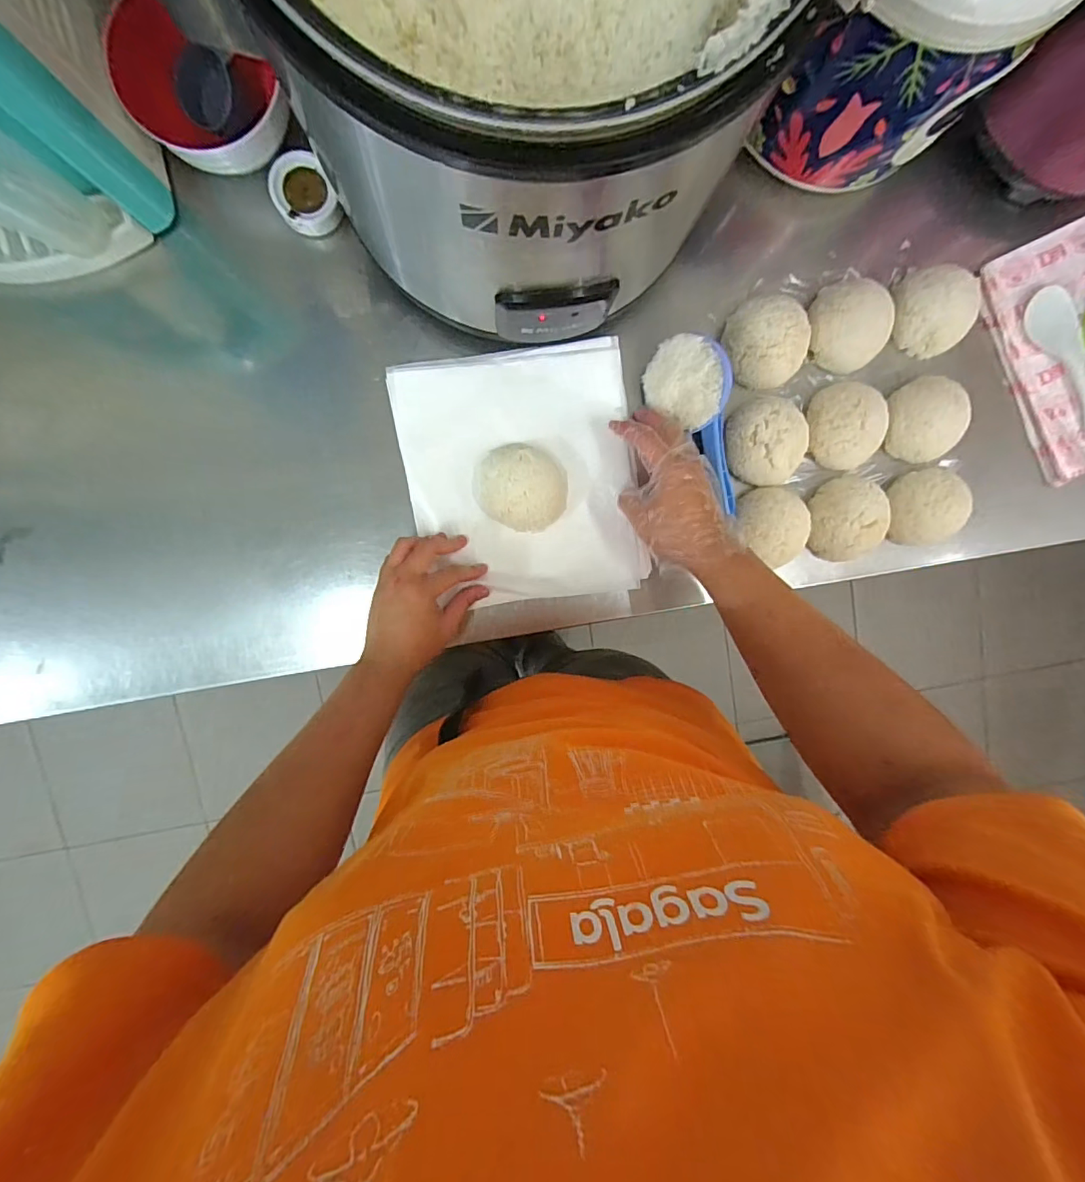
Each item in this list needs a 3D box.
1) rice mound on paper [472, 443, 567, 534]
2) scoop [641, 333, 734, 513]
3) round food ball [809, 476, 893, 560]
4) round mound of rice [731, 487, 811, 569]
[{"bbox_3d":[-0.024,-0.115,0.563,0.105,0.042,0.089,16,98,-6],"label":"rice mound on paper"},{"bbox_3d":[0.177,-0.178,0.556,0.064,0.073,0.192,-29,108,1],"label":"scoop"},{"bbox_3d":[0.358,-0.084,0.592,0.088,0.048,0.094,-1,99,-4],"label":"round food ball"},{"bbox_3d":[0.266,-0.075,0.591,0.096,0.047,0.089,-31,100,1],"label":"round mound of rice"}]

